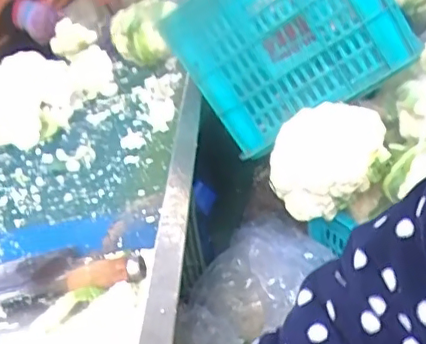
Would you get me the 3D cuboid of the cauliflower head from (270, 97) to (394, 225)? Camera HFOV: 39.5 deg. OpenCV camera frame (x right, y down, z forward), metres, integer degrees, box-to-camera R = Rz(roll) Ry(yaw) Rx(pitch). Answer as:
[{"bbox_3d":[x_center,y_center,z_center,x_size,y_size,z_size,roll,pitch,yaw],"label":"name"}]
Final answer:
[{"bbox_3d":[0.175,-0.012,0.887,0.145,0.134,0.142,-6,28,3],"label":"cauliflower head"}]

